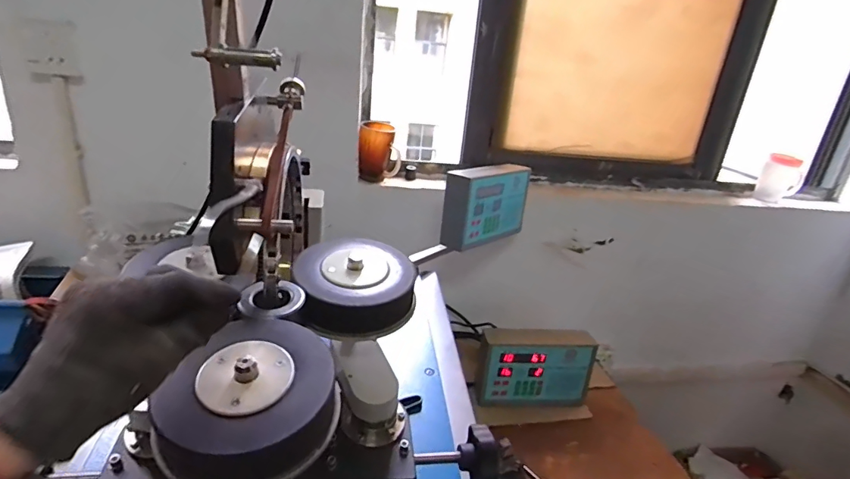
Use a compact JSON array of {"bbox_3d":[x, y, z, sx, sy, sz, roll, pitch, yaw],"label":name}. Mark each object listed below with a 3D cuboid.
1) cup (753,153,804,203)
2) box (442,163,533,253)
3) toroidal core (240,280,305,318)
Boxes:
[{"bbox_3d":[0.905,-0.155,1.168,0.085,0.114,0.068,24,28,37],"label":"cup"},{"bbox_3d":[0.131,-0.075,0.969,0.064,0.150,0.220,24,28,37],"label":"box"},{"bbox_3d":[-0.144,0.060,0.443,0.053,0.013,0.045,2,42,-11],"label":"toroidal core"}]

